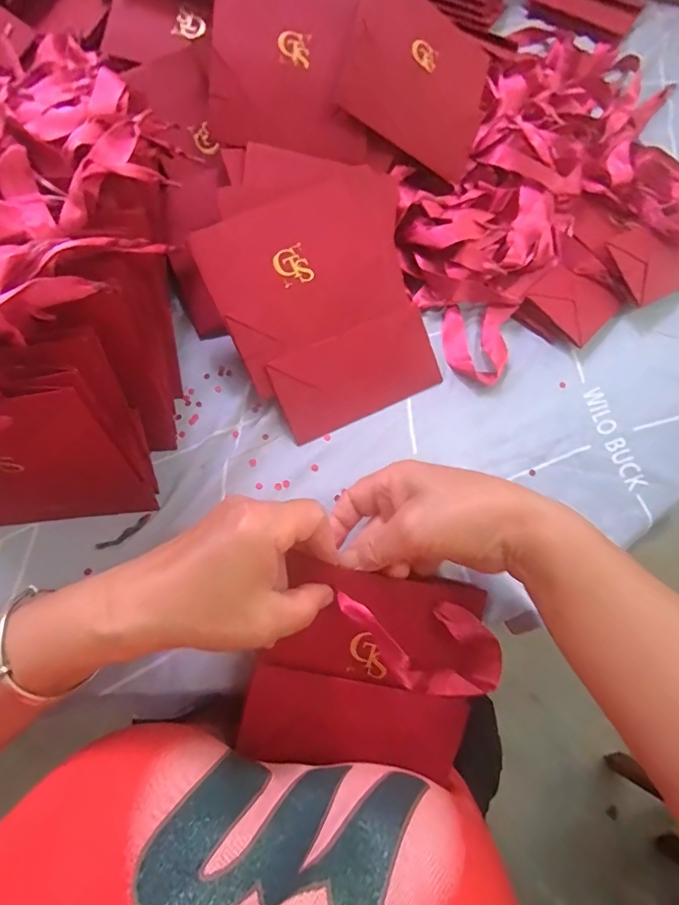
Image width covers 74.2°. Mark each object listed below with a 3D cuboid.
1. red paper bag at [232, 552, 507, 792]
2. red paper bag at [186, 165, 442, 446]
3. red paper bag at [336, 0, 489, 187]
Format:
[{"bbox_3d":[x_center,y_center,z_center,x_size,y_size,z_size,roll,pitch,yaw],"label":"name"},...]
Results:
[{"bbox_3d":[0.020,0.139,0.273,0.139,0.031,0.124,14,95,-4],"label":"red paper bag"},{"bbox_3d":[-0.007,-0.125,0.370,0.173,0.018,0.193,-25,93,-14],"label":"red paper bag"},{"bbox_3d":[0.074,-0.348,0.414,0.136,0.013,0.136,22,85,-22],"label":"red paper bag"}]

